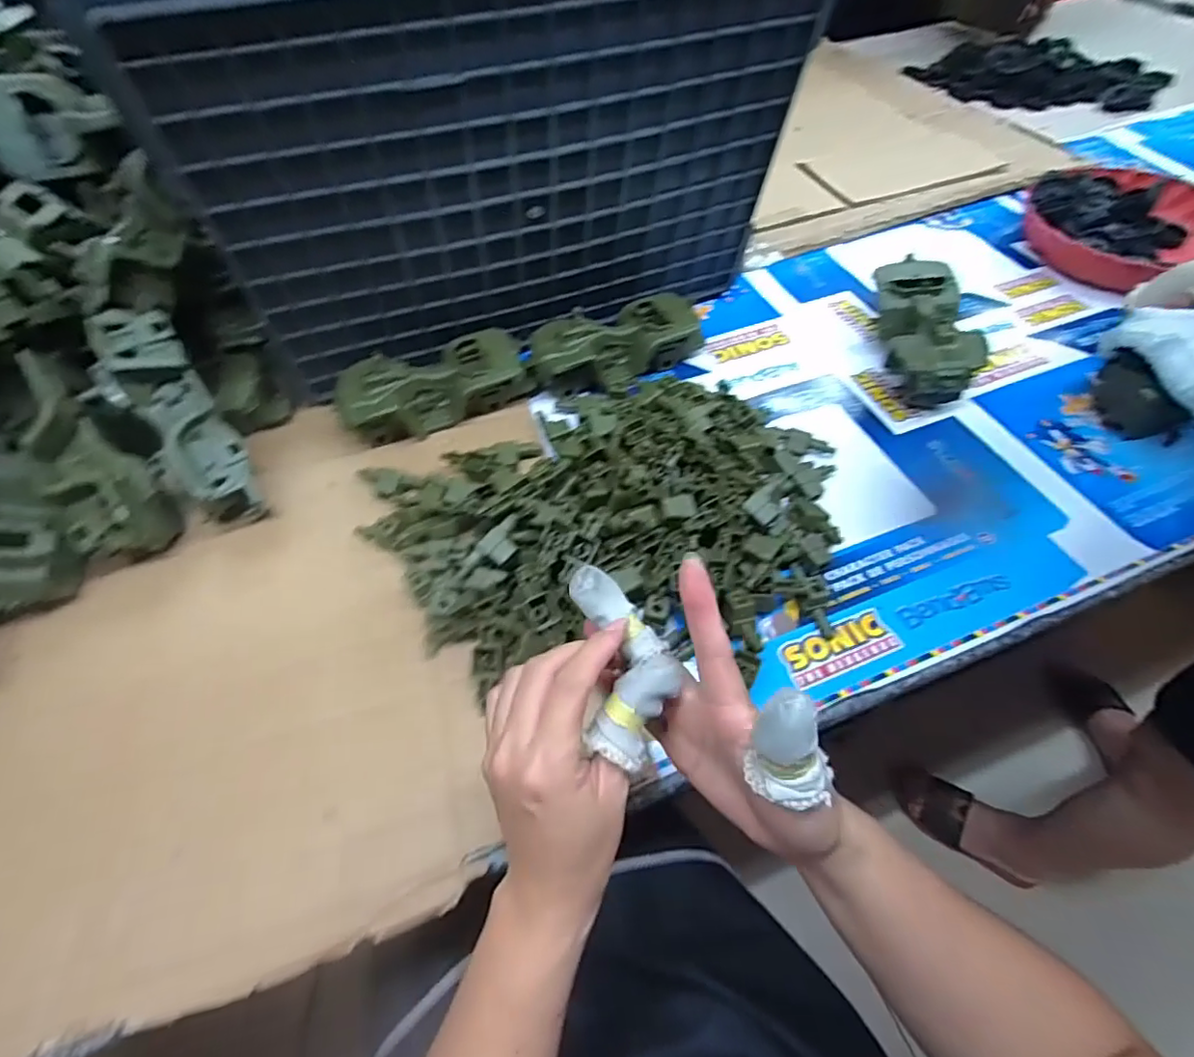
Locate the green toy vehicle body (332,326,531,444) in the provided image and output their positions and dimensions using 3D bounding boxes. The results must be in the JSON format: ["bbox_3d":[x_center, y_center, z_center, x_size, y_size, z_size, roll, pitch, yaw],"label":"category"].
[{"bbox_3d":[-0.156,-0.139,0.568,0.183,0.064,0.069,-20,54,-12],"label":"green toy vehicle body"}]

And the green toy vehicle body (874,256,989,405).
[{"bbox_3d":[0.323,-0.196,0.586,0.067,0.078,0.168,2,53,6],"label":"green toy vehicle body"}]

